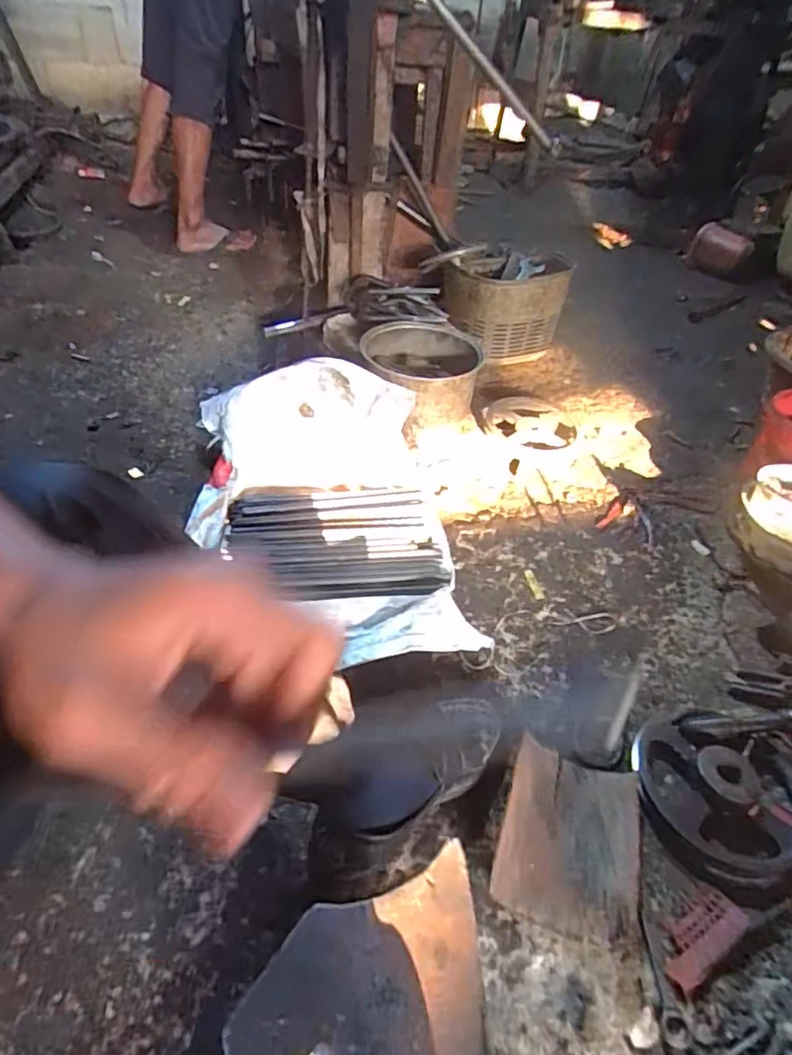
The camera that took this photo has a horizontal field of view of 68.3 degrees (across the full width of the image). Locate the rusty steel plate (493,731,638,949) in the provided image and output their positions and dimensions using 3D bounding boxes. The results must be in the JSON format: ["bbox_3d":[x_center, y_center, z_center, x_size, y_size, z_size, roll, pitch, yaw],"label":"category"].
[{"bbox_3d":[0.190,0.327,0.632,0.142,0.046,0.192,13,45,10],"label":"rusty steel plate"}]

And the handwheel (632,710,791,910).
[{"bbox_3d":[0.380,0.307,0.672,0.199,0.055,0.195,2,44,-2],"label":"handwheel"}]

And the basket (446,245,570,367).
[{"bbox_3d":[0.257,-0.551,1.423,0.289,0.206,0.280,3,44,-3],"label":"basket"}]

